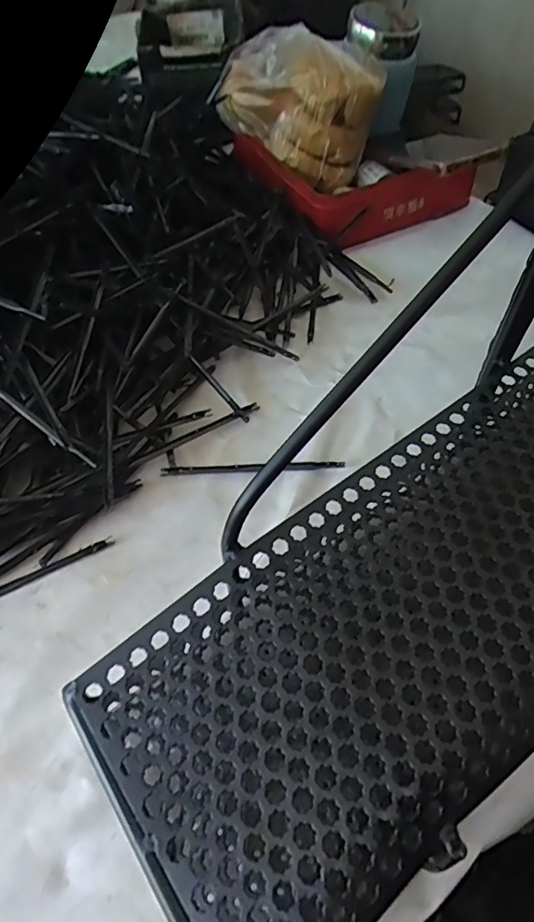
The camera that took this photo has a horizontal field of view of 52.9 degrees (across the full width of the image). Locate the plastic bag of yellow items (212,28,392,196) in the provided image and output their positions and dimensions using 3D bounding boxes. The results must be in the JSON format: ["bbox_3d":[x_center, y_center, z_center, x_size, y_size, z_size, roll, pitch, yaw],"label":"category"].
[{"bbox_3d":[0.028,-0.374,0.565,0.099,0.113,0.176,-36,62,-22],"label":"plastic bag of yellow items"}]

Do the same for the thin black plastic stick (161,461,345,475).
[{"bbox_3d":[-0.010,0.005,0.385,0.129,0.006,0.007,0,55,0],"label":"thin black plastic stick"}]

